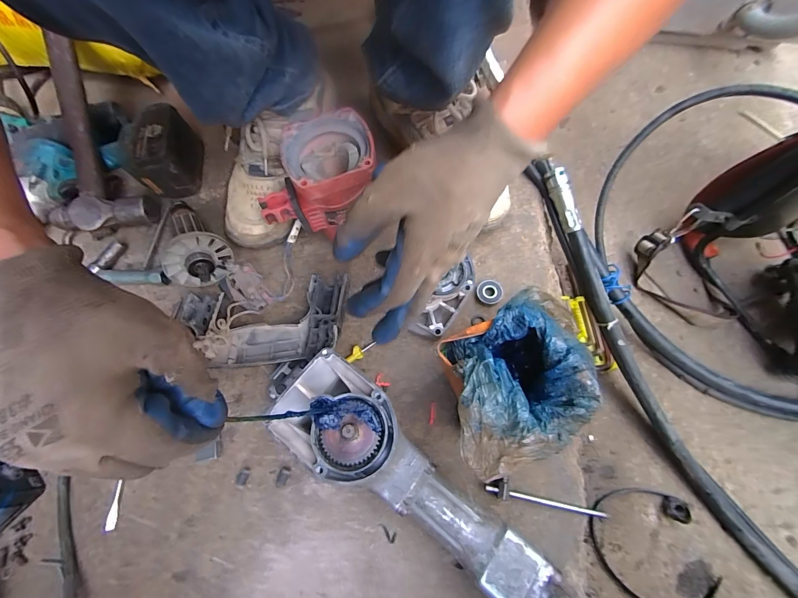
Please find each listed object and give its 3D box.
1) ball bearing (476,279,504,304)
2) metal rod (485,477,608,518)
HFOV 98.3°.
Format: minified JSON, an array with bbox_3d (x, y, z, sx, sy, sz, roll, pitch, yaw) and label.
[{"bbox_3d":[0.112,-0.009,0.425,0.030,0.011,0.031,-2,69,5],"label":"ball bearing"},{"bbox_3d":[0.144,0.198,0.340,0.116,0.015,0.019,10,70,10],"label":"metal rod"}]

